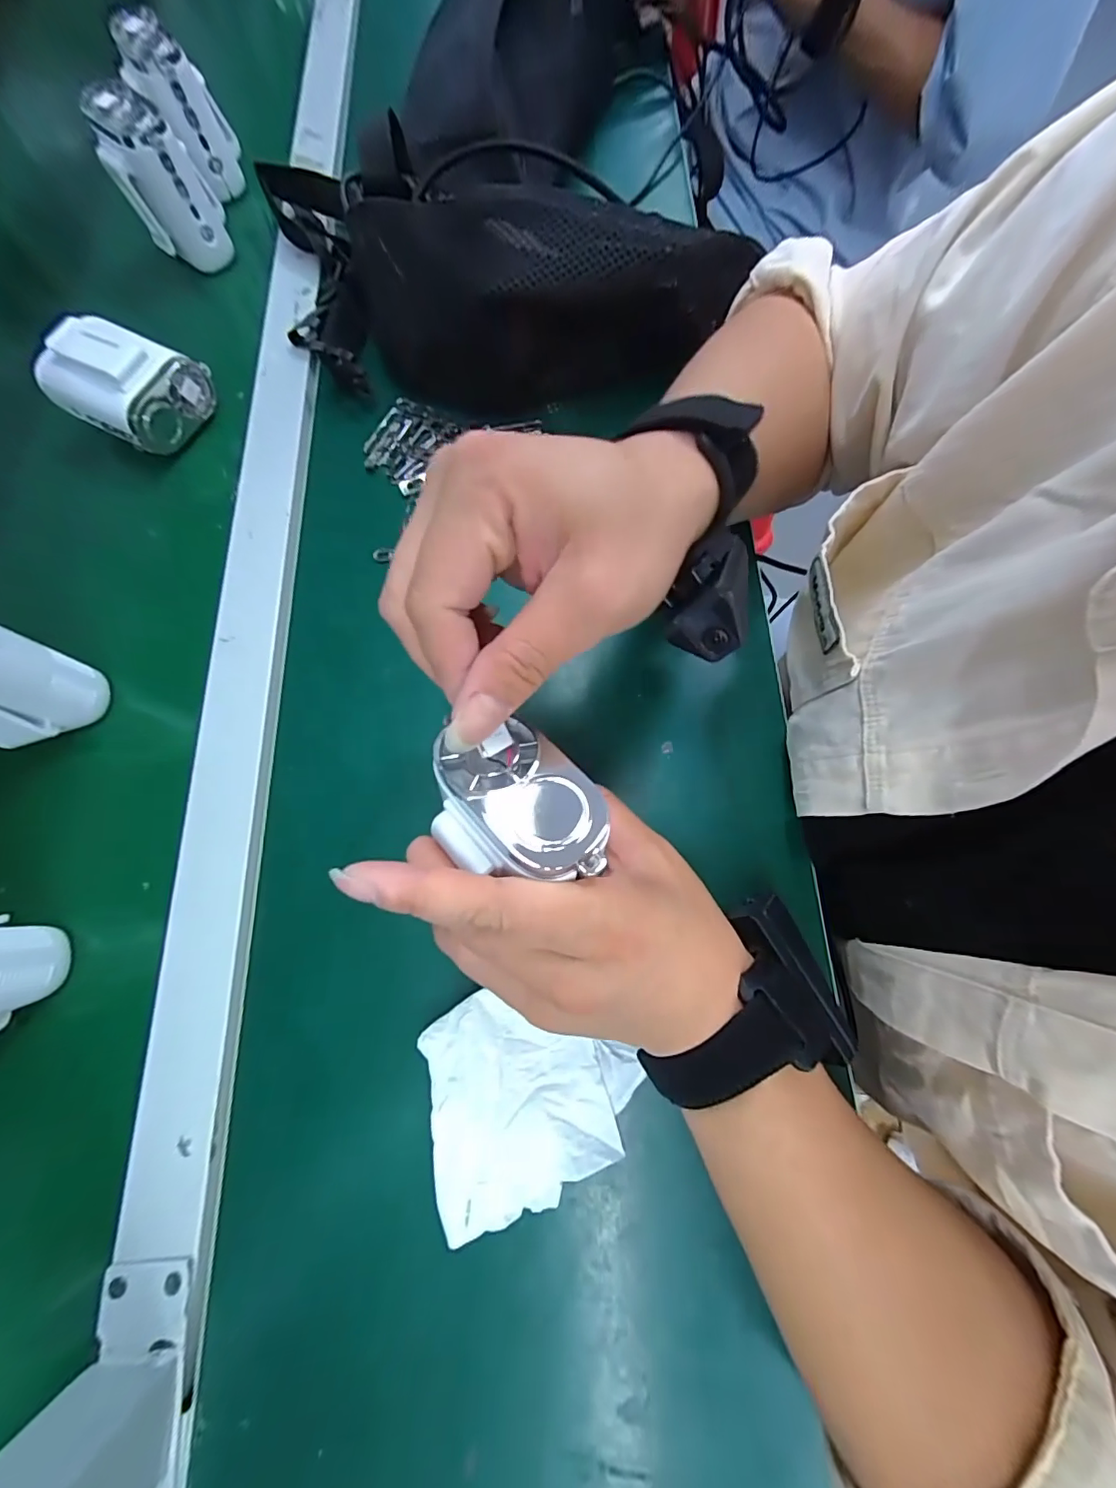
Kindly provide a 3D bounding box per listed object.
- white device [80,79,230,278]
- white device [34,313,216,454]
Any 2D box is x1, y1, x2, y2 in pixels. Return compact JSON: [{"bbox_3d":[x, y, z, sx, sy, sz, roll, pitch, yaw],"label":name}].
[{"bbox_3d":[-0.300,-0.424,0.397,0.058,0.101,0.055,-32,75,-8],"label":"white device"},{"bbox_3d":[-0.294,-0.243,0.347,0.083,0.046,0.067,22,75,8],"label":"white device"}]

